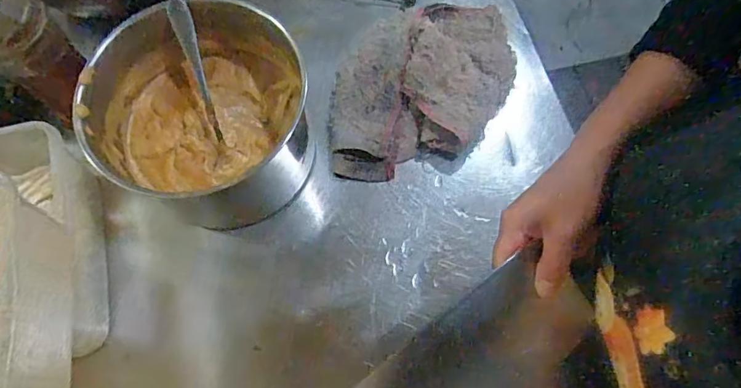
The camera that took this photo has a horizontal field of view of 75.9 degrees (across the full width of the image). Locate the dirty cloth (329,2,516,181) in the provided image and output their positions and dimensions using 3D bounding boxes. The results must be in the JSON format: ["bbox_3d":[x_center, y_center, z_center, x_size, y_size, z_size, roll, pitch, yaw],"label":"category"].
[{"bbox_3d":[0.060,-0.125,0.515,0.165,0.053,0.269,32,72,12],"label":"dirty cloth"}]

